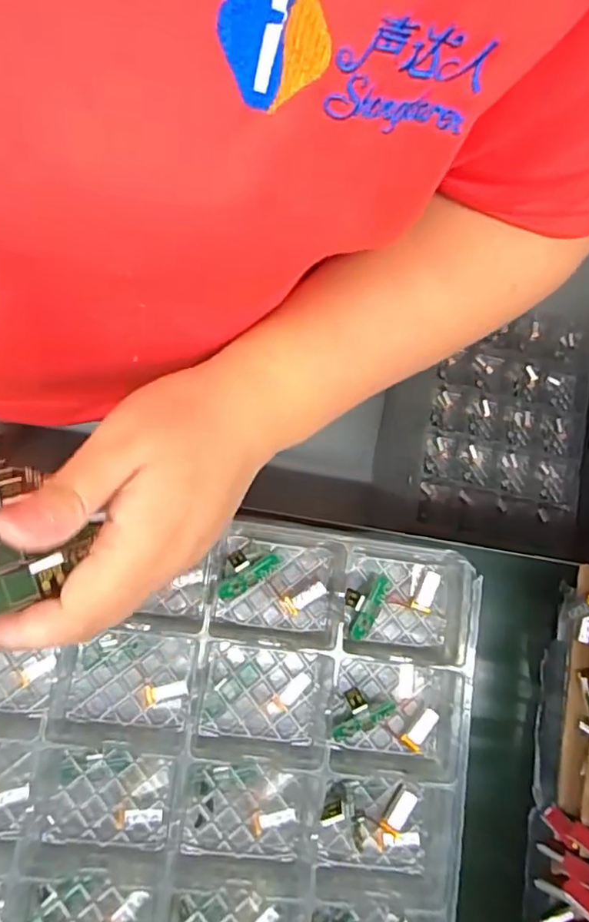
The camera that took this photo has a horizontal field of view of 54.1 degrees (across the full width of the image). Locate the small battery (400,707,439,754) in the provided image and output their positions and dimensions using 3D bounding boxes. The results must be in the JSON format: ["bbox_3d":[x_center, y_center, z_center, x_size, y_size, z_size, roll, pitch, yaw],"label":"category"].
[{"bbox_3d":[0.089,0.189,0.406,0.014,0.006,0.030,42,82,7],"label":"small battery"}]

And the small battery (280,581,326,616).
[{"bbox_3d":[0.007,0.099,0.413,0.032,0.011,0.013,-24,81,-5],"label":"small battery"}]

